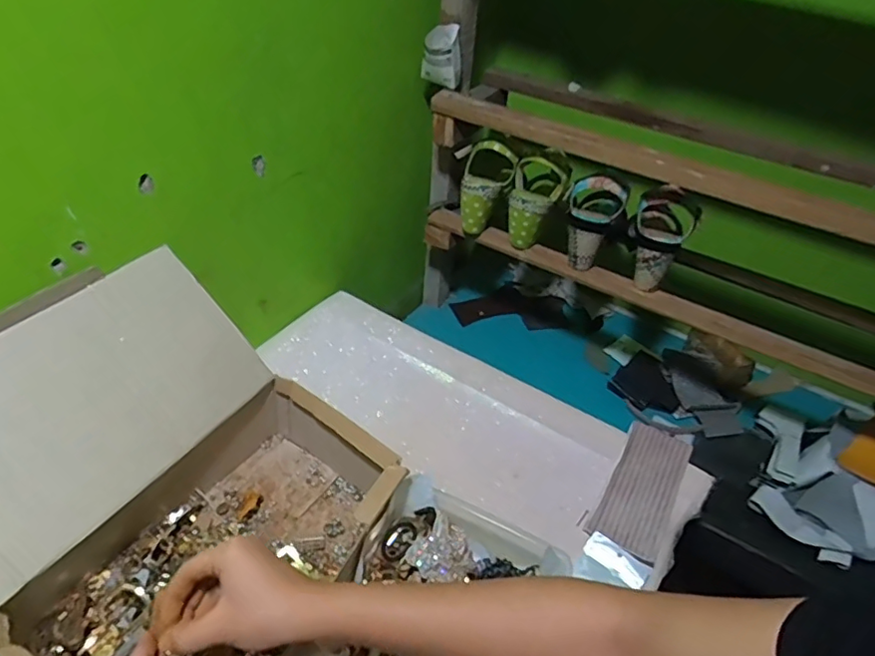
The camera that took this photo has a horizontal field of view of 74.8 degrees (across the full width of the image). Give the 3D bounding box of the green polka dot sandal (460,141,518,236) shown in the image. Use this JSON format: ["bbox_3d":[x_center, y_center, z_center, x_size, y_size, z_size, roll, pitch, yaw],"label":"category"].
[{"bbox_3d":[0.075,-0.220,0.899,0.080,0.132,0.077,13,40,8],"label":"green polka dot sandal"}]

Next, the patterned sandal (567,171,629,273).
[{"bbox_3d":[0.229,-0.160,0.846,0.084,0.129,0.086,16,41,11],"label":"patterned sandal"}]

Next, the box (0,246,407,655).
[{"bbox_3d":[-0.252,0.141,0.547,0.333,0.236,0.331,29,46,24],"label":"box"}]

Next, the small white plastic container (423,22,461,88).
[{"bbox_3d":[0.007,-0.405,0.852,0.056,0.080,0.039,6,40,-1],"label":"small white plastic container"}]

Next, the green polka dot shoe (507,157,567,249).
[{"bbox_3d":[0.151,-0.195,0.882,0.077,0.134,0.093,13,40,7],"label":"green polka dot shoe"}]

